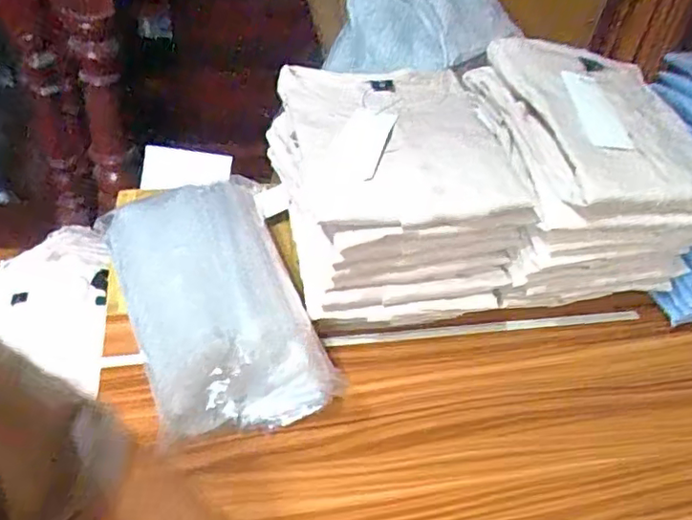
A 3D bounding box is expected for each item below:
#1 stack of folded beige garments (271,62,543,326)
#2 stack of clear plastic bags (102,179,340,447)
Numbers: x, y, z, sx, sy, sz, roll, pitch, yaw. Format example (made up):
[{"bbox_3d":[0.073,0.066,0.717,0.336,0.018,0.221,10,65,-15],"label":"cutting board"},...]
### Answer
[{"bbox_3d":[0.049,-0.086,0.695,0.223,0.160,0.270,-7,44,-15],"label":"stack of folded beige garments"},{"bbox_3d":[-0.140,0.039,0.633,0.165,0.116,0.285,-14,46,-21],"label":"stack of clear plastic bags"}]

